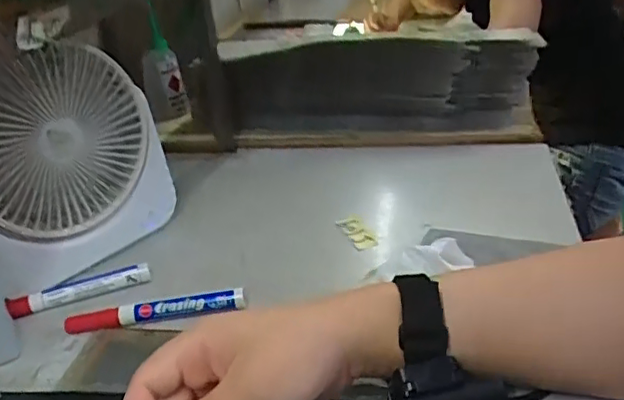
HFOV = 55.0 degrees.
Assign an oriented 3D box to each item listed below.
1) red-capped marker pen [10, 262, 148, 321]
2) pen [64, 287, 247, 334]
[{"bbox_3d":[-0.198,0.077,0.516,0.115,0.015,0.016,-16,28,-15],"label":"red-capped marker pen"},{"bbox_3d":[-0.125,0.089,0.480,0.142,0.016,0.012,-8,27,-2],"label":"pen"}]

